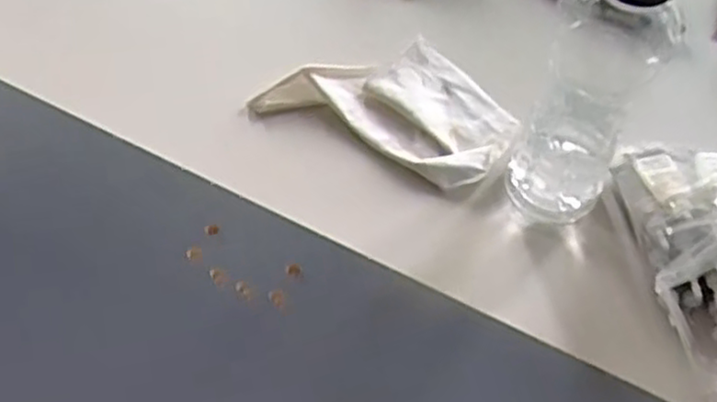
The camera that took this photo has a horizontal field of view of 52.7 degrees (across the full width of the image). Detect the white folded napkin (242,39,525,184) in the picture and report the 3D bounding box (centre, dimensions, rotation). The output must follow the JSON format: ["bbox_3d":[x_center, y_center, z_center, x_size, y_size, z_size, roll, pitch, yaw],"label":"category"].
[{"bbox_3d":[0.034,-0.087,0.589,0.190,0.011,0.123,26,63,15],"label":"white folded napkin"}]

